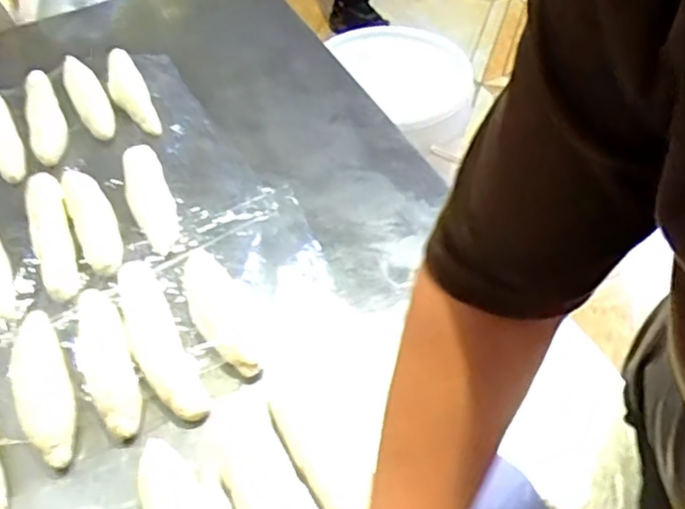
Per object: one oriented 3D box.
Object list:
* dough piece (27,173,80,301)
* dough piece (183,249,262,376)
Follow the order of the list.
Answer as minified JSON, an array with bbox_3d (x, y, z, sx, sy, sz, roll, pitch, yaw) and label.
[{"bbox_3d":[-0.286,-0.027,0.649,0.034,0.018,0.175,-21,51,-12],"label":"dough piece"},{"bbox_3d":[-0.105,0.047,0.572,0.046,0.031,0.125,-22,51,-13],"label":"dough piece"}]

